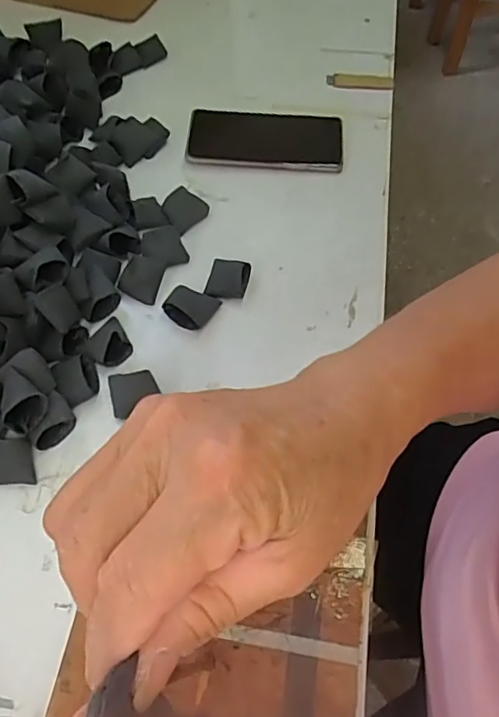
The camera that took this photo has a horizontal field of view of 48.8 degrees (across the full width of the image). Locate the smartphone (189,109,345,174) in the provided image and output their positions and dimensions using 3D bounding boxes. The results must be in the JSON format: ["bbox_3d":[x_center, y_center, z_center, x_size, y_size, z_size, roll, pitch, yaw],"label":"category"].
[{"bbox_3d":[0.017,-0.226,0.570,0.158,0.014,0.075,3,61,1],"label":"smartphone"}]

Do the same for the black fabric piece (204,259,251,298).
[{"bbox_3d":[-0.019,-0.072,0.484,0.035,0.011,0.040,10,61,5],"label":"black fabric piece"}]

